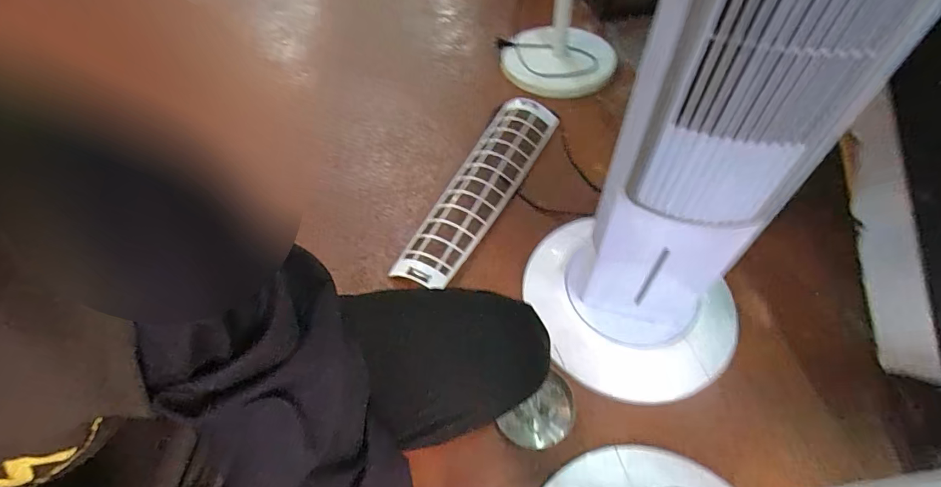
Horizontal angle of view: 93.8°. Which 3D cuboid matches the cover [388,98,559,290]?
[{"bbox_3d":[0.034,-0.137,0.932,0.130,0.035,0.520,22,59,19],"label":"cover"}]

